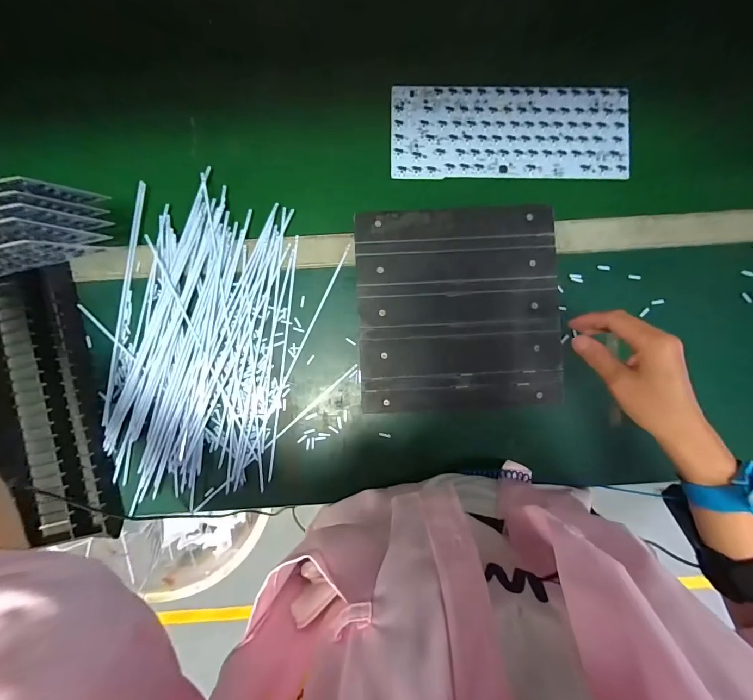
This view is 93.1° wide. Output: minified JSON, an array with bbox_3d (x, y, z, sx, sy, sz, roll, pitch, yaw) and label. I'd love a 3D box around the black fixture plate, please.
[{"bbox_3d":[0.101,-0.049,0.441,0.243,0.025,0.242,-2,90,-2],"label":"black fixture plate"}]

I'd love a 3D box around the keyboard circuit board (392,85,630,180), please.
[{"bbox_3d":[0.174,-0.286,0.467,0.303,0.005,0.122,0,90,-2],"label":"keyboard circuit board"}]

